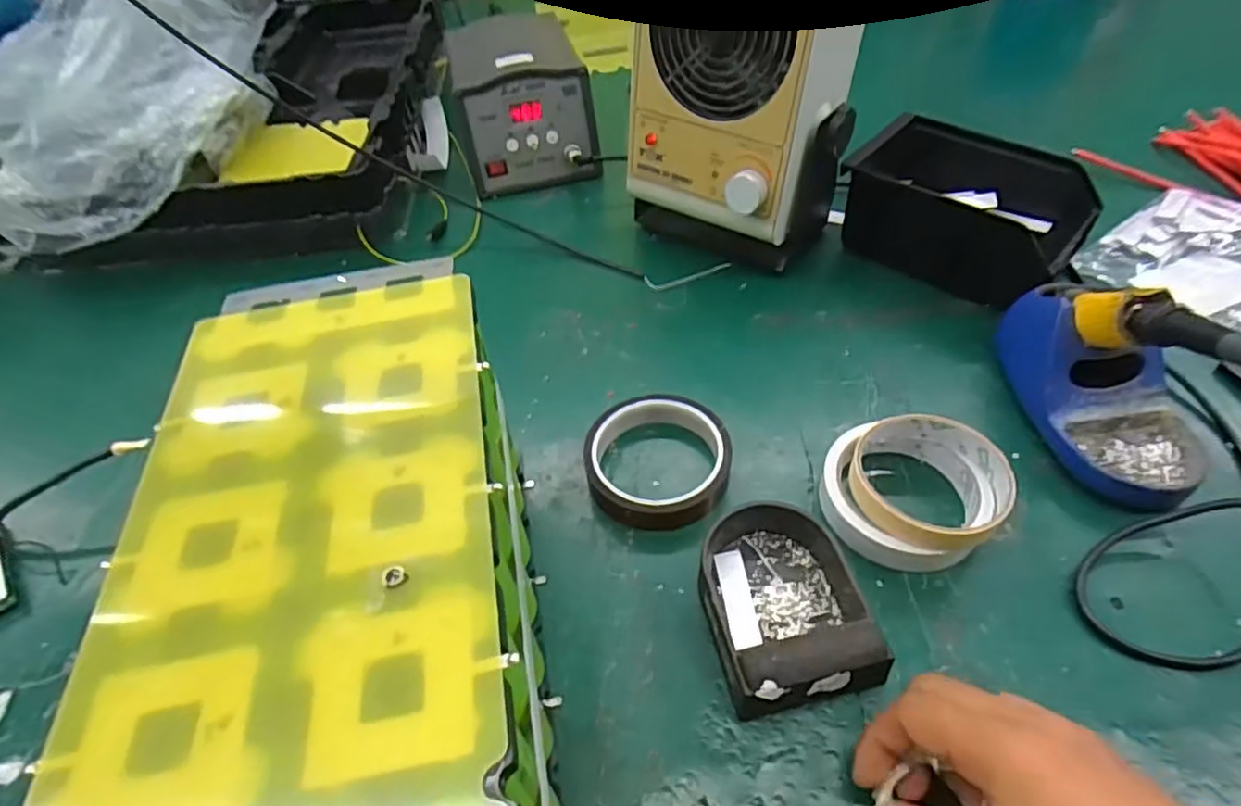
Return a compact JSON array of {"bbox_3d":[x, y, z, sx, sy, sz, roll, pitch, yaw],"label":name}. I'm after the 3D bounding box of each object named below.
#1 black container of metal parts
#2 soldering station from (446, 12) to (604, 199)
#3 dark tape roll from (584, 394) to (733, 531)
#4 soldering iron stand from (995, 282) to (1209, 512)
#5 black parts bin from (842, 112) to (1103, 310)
[{"bbox_3d":[0.084,0.101,0.351,0.083,0.036,0.104,-14,50,-5],"label":"black container of metal parts"},{"bbox_3d":[-0.101,-0.299,0.680,0.136,0.103,0.149,-13,50,-5],"label":"soldering station"},{"bbox_3d":[0.022,0.038,0.429,0.087,0.026,0.091,-3,50,4],"label":"dark tape roll"},{"bbox_3d":[0.308,-0.021,0.411,0.092,0.080,0.154,-7,50,1],"label":"soldering iron stand"},{"bbox_3d":[0.273,-0.154,0.534,0.170,0.068,0.117,33,61,29],"label":"black parts bin"}]

